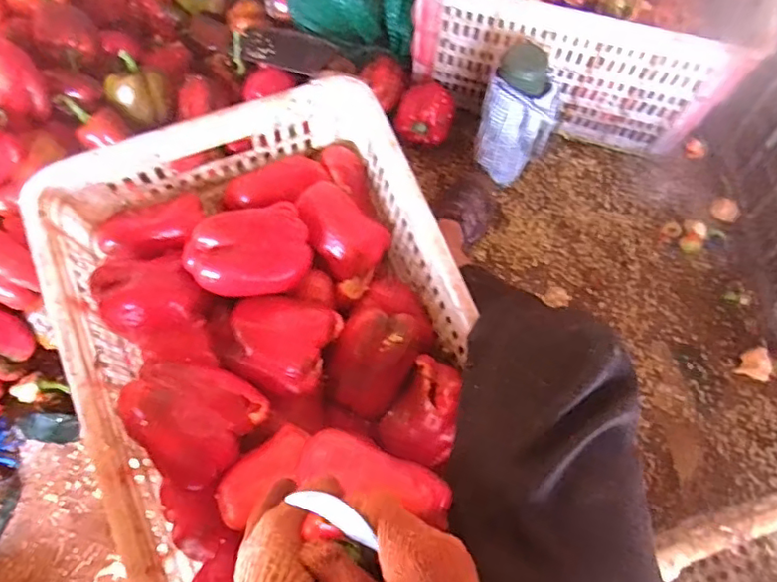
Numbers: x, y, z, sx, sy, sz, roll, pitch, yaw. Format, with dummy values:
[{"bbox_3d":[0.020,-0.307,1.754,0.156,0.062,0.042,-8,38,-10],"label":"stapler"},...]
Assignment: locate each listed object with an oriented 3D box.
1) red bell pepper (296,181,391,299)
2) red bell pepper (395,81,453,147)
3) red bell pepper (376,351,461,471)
[{"bbox_3d":[-0.053,-0.064,0.659,0.076,0.058,0.121,-43,98,8],"label":"red bell pepper"},{"bbox_3d":[0.064,-0.313,1.027,0.099,0.091,0.083,19,64,7],"label":"red bell pepper"},{"bbox_3d":[0.039,0.120,0.586,0.077,0.066,0.108,27,65,10],"label":"red bell pepper"}]

